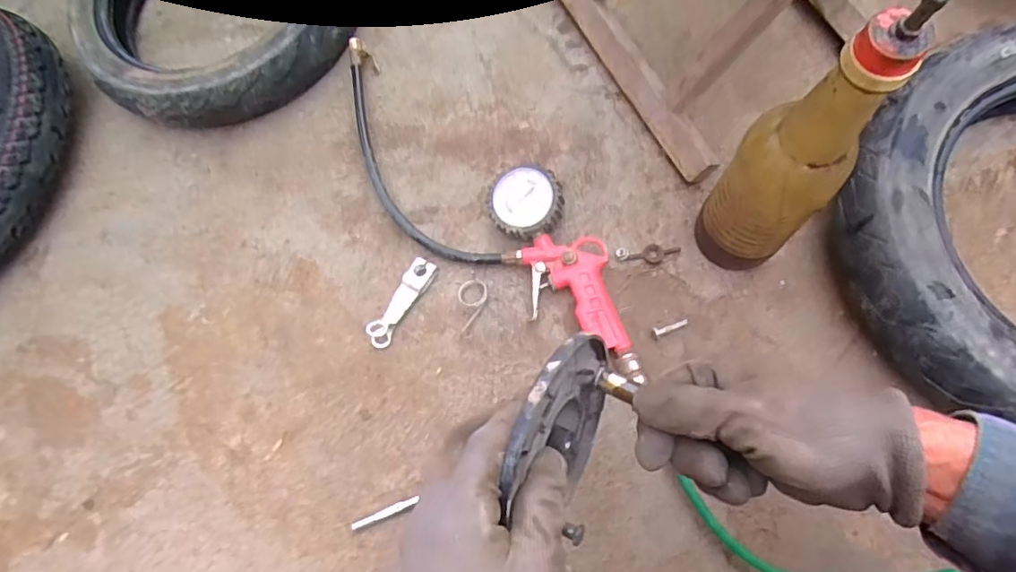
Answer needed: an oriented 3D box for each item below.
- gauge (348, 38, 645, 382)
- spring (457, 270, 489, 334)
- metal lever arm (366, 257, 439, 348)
[{"bbox_3d":[-0.032,-0.085,0.565,0.440,0.053,0.127,38,75,10],"label":"gauge"},{"bbox_3d":[-0.033,0.014,0.547,0.028,0.012,0.056,-6,72,-4],"label":"spring"},{"bbox_3d":[-0.102,0.016,0.558,0.027,0.017,0.093,30,73,8],"label":"metal lever arm"}]

